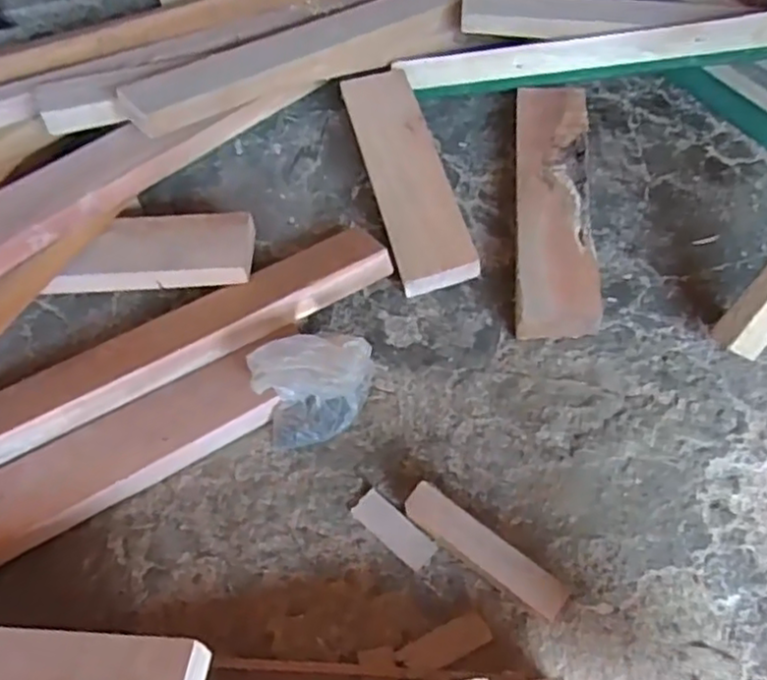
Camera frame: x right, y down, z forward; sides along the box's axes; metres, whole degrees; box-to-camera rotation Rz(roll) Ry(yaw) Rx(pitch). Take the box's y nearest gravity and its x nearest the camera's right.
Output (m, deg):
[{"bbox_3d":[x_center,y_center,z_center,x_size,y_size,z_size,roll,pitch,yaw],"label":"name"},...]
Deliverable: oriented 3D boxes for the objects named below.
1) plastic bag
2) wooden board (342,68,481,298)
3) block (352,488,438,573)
[{"bbox_3d":[-0.061,0.043,0.643,0.109,0.080,0.077,-17,58,-7],"label":"plastic bag"},{"bbox_3d":[0.025,-0.192,0.787,0.082,0.017,0.303,-18,65,4],"label":"wooden board"},{"bbox_3d":[0.009,0.164,0.604,0.079,0.009,0.029,37,67,23],"label":"block"}]

